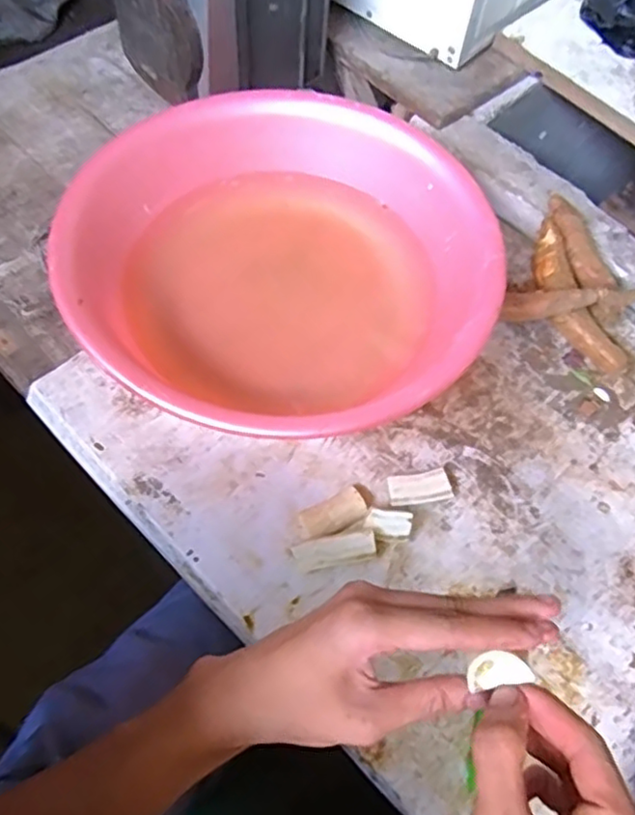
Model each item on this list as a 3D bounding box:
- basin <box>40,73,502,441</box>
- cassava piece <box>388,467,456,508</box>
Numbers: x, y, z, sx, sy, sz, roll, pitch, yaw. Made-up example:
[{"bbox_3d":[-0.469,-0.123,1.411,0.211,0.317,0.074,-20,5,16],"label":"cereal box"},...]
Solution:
[{"bbox_3d":[-0.037,-0.132,0.655,0.395,0.123,0.401,2,58,-3],"label":"basin"},{"bbox_3d":[0.096,0.076,0.606,0.061,0.012,0.031,-11,60,-11],"label":"cassava piece"}]

